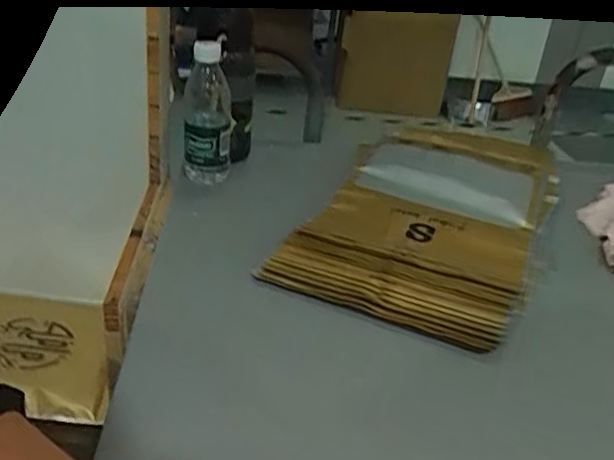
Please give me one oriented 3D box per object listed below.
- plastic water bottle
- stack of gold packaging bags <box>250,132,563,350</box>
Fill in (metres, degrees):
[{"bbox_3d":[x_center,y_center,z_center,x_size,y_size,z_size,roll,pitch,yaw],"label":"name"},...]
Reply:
[{"bbox_3d":[-0.126,-0.148,0.829,0.061,0.170,0.059,-1,30,-9],"label":"plastic water bottle"},{"bbox_3d":[0.157,-0.037,0.814,0.262,0.051,0.498,15,30,15],"label":"stack of gold packaging bags"}]

